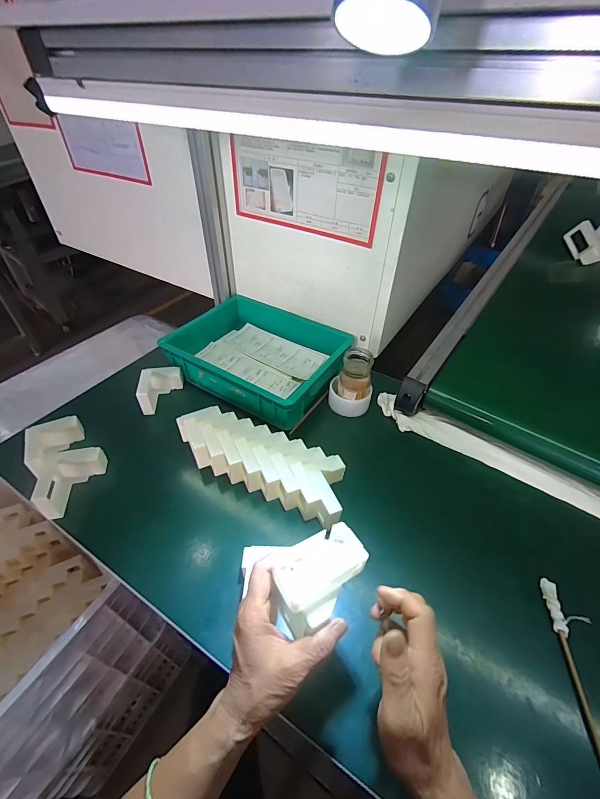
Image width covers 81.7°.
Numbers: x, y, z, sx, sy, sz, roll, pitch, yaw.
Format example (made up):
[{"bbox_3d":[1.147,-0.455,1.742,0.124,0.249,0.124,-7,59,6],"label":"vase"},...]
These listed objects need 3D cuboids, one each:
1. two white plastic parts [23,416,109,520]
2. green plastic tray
[{"bbox_3d":[-0.382,0.100,0.572,0.099,0.055,0.167,-24,50,-24],"label":"two white plastic parts"},{"bbox_3d":[-0.090,-0.100,0.768,0.348,0.074,0.271,28,50,25],"label":"green plastic tray"}]

